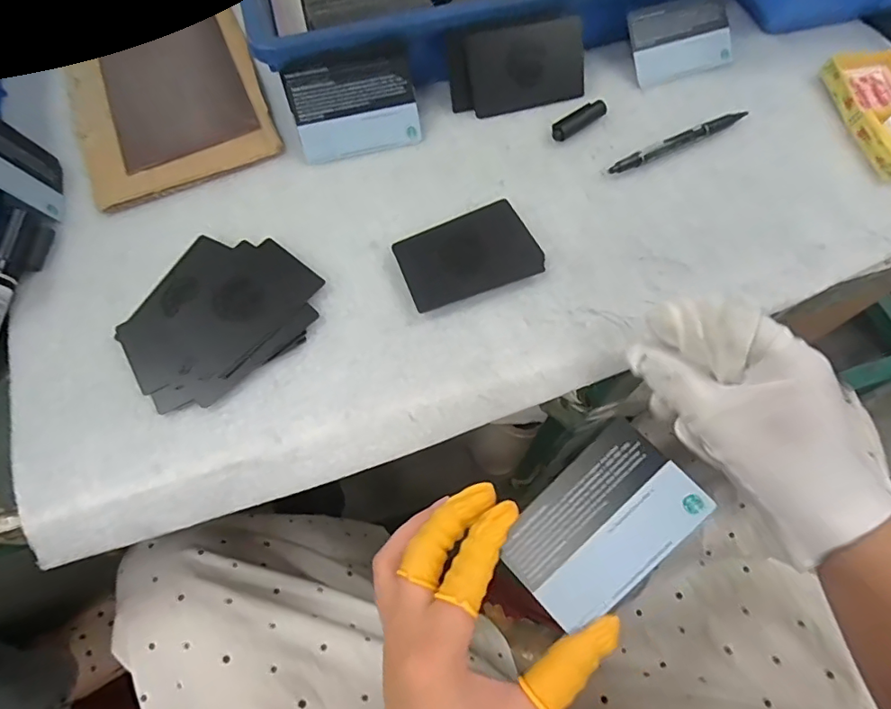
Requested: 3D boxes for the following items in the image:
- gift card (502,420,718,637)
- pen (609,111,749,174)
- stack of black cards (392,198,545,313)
[{"bbox_3d":[0.069,0.076,0.232,0.084,0.004,0.054,-46,72,4],"label":"gift card"},{"bbox_3d":[0.169,-0.153,0.372,0.118,0.010,0.009,-25,70,-10],"label":"pen"},{"bbox_3d":[0.014,-0.066,0.336,0.087,0.006,0.058,-21,69,-9],"label":"stack of black cards"}]

